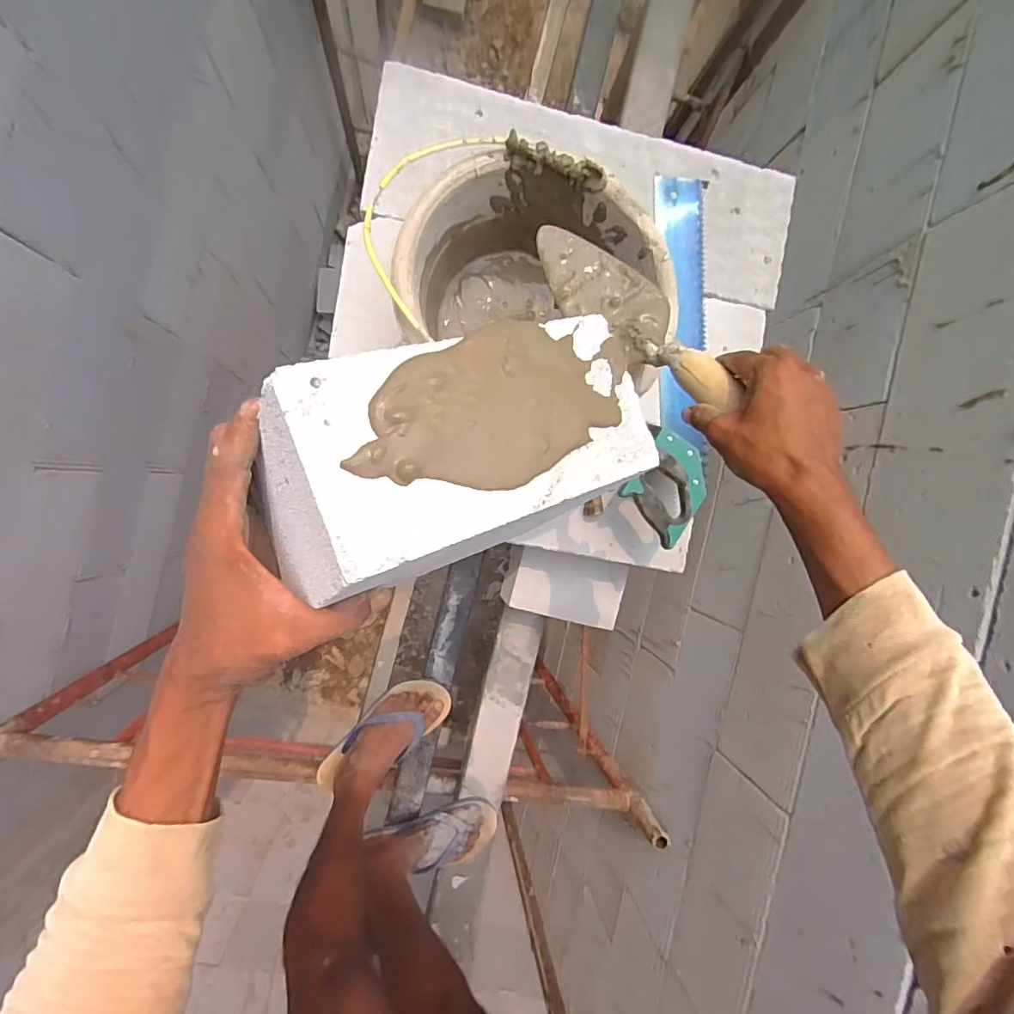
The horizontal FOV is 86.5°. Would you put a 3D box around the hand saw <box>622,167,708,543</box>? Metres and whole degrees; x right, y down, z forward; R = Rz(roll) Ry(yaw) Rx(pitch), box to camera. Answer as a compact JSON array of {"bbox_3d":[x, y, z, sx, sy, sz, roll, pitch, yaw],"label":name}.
[{"bbox_3d":[0.247,-0.213,0.783,0.123,0.033,0.534,7,91,-8],"label":"hand saw"}]

